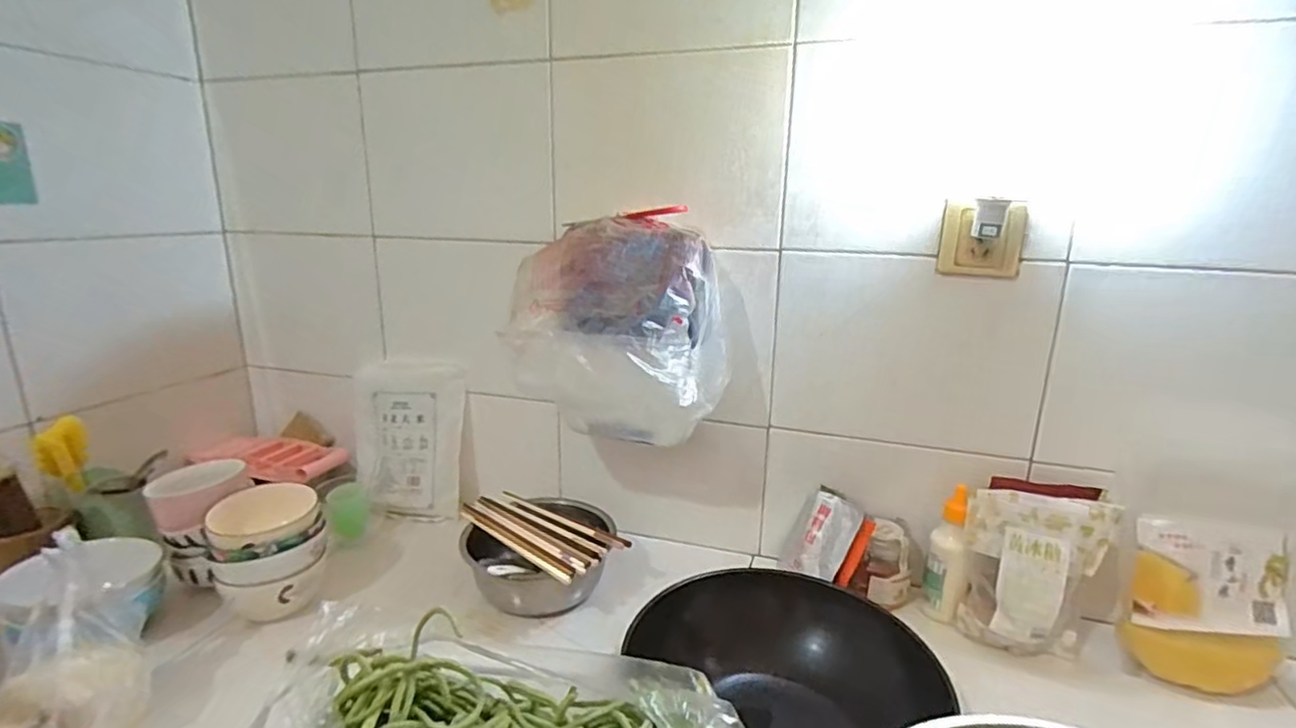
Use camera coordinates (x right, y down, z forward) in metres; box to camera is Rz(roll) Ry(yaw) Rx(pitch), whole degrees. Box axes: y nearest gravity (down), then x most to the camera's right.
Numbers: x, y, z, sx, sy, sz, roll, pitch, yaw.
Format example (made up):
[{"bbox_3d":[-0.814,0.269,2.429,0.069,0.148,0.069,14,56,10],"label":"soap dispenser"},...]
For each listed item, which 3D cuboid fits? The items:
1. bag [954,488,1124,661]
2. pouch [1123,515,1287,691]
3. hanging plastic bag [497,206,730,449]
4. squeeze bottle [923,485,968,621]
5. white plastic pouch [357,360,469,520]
[{"bbox_3d":[0.449,0.246,0.728,0.136,0.186,0.066,11,19,35],"label":"bag"},{"bbox_3d":[0.622,0.273,0.689,0.158,0.176,0.058,4,16,12],"label":"pouch"},{"bbox_3d":[-0.036,-0.036,0.776,0.246,0.261,0.145,5,16,16],"label":"hanging plastic bag"},{"bbox_3d":[0.377,0.241,0.783,0.045,0.168,0.037,8,17,25],"label":"squeeze bottle"},{"bbox_3d":[-0.416,0.122,1.053,0.205,0.264,0.049,4,-8,7],"label":"white plastic pouch"}]

